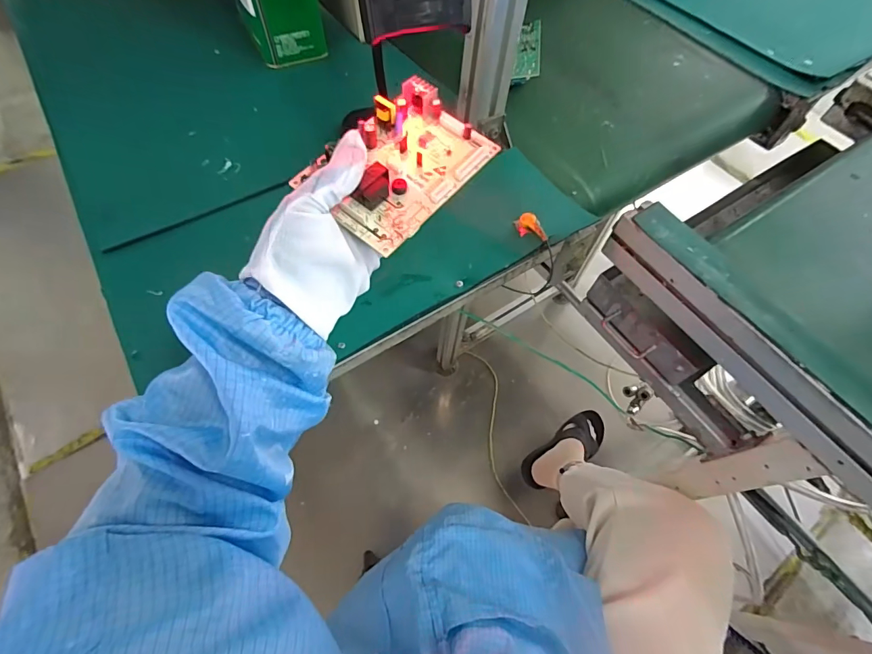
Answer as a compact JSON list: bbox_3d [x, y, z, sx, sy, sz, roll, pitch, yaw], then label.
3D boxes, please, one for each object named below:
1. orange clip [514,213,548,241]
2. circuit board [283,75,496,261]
[{"bbox_3d":[0.098,-0.101,0.431,0.022,0.009,0.039,-16,63,-10],"label":"orange clip"},{"bbox_3d":[-0.026,-0.129,0.320,0.090,0.032,0.132,37,67,17],"label":"circuit board"}]

